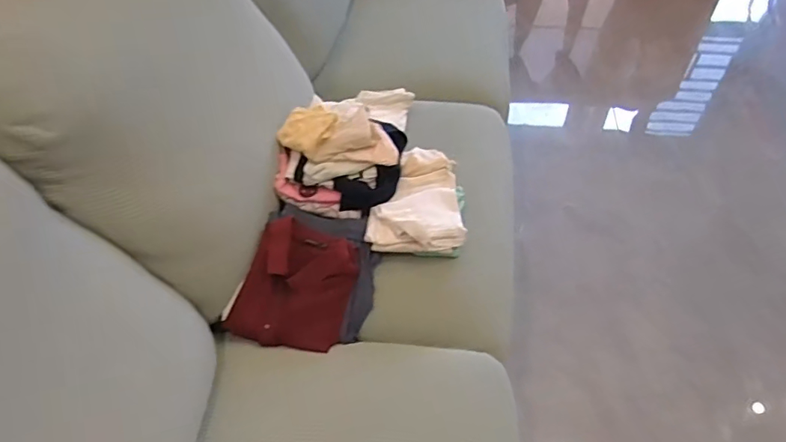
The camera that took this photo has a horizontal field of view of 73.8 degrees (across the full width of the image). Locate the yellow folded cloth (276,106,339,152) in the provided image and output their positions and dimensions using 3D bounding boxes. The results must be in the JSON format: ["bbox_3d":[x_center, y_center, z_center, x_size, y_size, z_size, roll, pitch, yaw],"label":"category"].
[{"bbox_3d":[-0.189,-0.201,1.130,0.116,0.027,0.109,29,94,23],"label":"yellow folded cloth"}]

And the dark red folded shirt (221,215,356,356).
[{"bbox_3d":[-0.185,0.125,1.030,0.217,0.059,0.247,13,78,11],"label":"dark red folded shirt"}]

